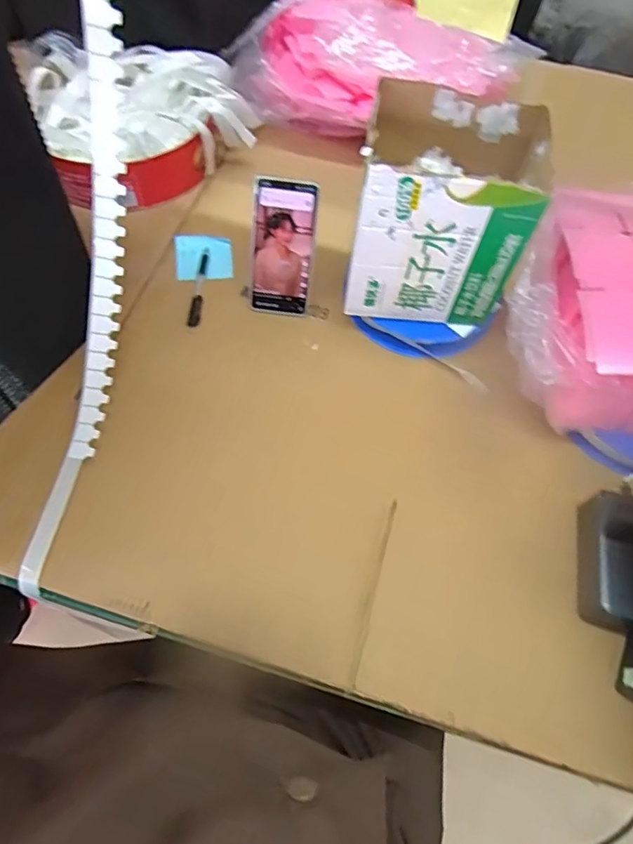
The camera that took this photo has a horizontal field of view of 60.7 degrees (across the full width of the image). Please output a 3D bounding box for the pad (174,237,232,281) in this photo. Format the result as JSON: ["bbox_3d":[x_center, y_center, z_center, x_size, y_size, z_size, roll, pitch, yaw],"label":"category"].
[{"bbox_3d":[-0.156,-0.231,0.751,0.076,0.004,0.079,-6,63,-7],"label":"pad"}]

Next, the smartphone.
[{"bbox_3d":[-0.042,-0.212,0.671,0.074,0.162,0.015,8,33,0],"label":"smartphone"}]

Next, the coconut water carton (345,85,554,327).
[{"bbox_3d":[0.140,-0.240,0.619,0.186,0.188,0.150,5,62,-2],"label":"coconut water carton"}]

